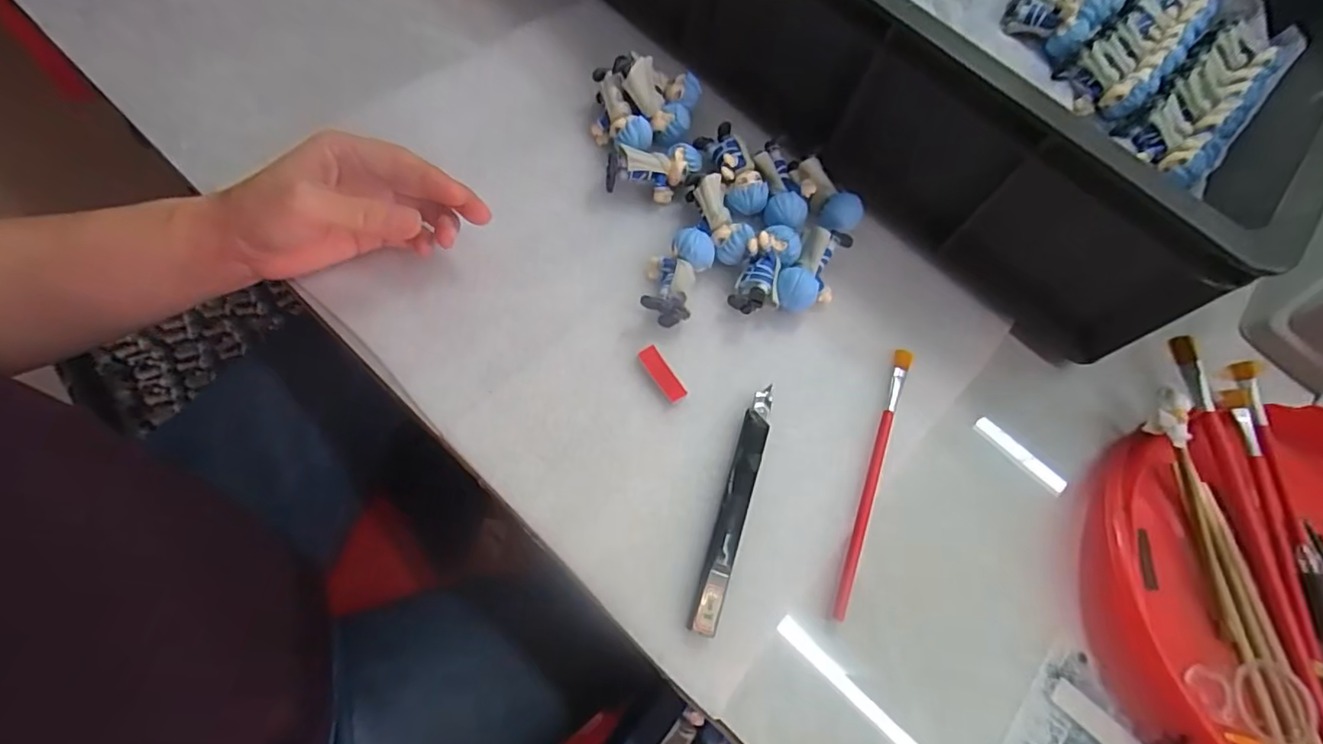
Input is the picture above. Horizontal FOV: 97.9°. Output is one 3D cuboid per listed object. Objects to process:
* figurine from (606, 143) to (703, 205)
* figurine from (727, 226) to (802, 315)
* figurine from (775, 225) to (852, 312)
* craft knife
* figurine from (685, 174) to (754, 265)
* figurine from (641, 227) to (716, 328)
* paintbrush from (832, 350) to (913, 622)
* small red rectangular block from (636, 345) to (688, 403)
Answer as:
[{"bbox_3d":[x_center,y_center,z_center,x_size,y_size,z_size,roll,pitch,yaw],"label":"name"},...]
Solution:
[{"bbox_3d":[-0.003,-0.131,0.373,0.062,0.030,0.026,-10,68,-12],"label":"figurine"},{"bbox_3d":[0.065,-0.064,0.356,0.028,0.028,0.056,25,66,3],"label":"figurine"},{"bbox_3d":[0.097,-0.064,0.363,0.032,0.026,0.066,32,66,6],"label":"figurine"},{"bbox_3d":[0.040,0.070,0.310,0.014,0.009,0.134,20,65,1],"label":"craft knife"},{"bbox_3d":[0.037,-0.099,0.363,0.025,0.024,0.059,-16,70,-14],"label":"figurine"},{"bbox_3d":[0.008,-0.059,0.350,0.034,0.024,0.057,23,66,2],"label":"figurine"},{"bbox_3d":[0.123,0.058,0.332,0.009,0.005,0.165,22,66,2],"label":"paintbrush"},{"bbox_3d":[0.000,0.001,0.336,0.012,0.005,0.036,-31,74,-19],"label":"small red rectangular block"}]

